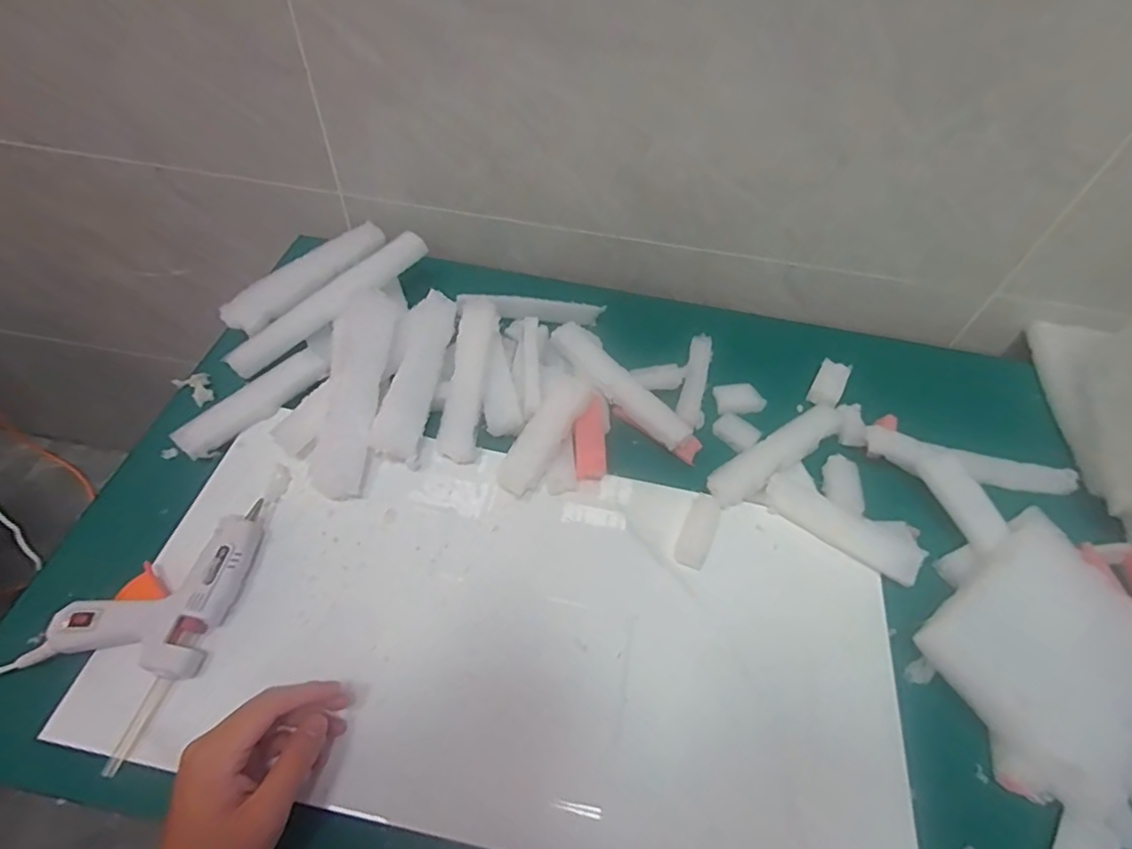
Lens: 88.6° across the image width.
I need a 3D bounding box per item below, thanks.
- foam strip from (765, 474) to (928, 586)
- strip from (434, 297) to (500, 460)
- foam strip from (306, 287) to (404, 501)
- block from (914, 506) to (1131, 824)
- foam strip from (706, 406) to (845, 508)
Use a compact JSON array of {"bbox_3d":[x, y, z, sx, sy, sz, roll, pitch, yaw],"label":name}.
[{"bbox_3d":[0.248,0.090,0.523,0.137,0.018,0.039,33,59,17],"label":"foam strip"},{"bbox_3d":[-0.093,-0.047,0.567,0.035,0.022,0.172,7,72,1],"label":"strip"},{"bbox_3d":[-0.198,-0.034,0.538,0.058,0.025,0.201,5,69,-1],"label":"foam strip"},{"bbox_3d":[0.385,0.170,0.450,0.183,0.025,0.148,-35,66,-16],"label":"block"},{"bbox_3d":[0.204,0.029,0.561,0.160,0.021,0.036,-27,62,-21],"label":"foam strip"}]

